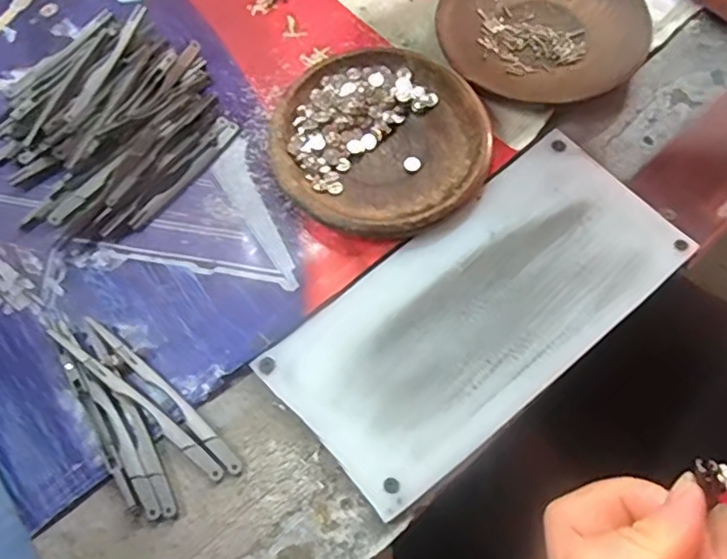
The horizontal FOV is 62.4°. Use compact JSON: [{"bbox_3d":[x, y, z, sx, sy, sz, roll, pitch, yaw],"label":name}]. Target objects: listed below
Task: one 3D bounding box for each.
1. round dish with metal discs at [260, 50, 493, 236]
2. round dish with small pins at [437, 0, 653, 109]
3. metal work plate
[{"bbox_3d":[0.009,-0.072,0.317,0.109,0.017,0.110,0,67,1],"label":"round dish with metal discs"},{"bbox_3d":[0.102,-0.141,0.342,0.112,0.011,0.102,0,67,1],"label":"round dish with small pins"},{"bbox_3d":[0.056,0.011,0.283,0.195,0.005,0.091,-38,71,-14],"label":"metal work plate"}]

